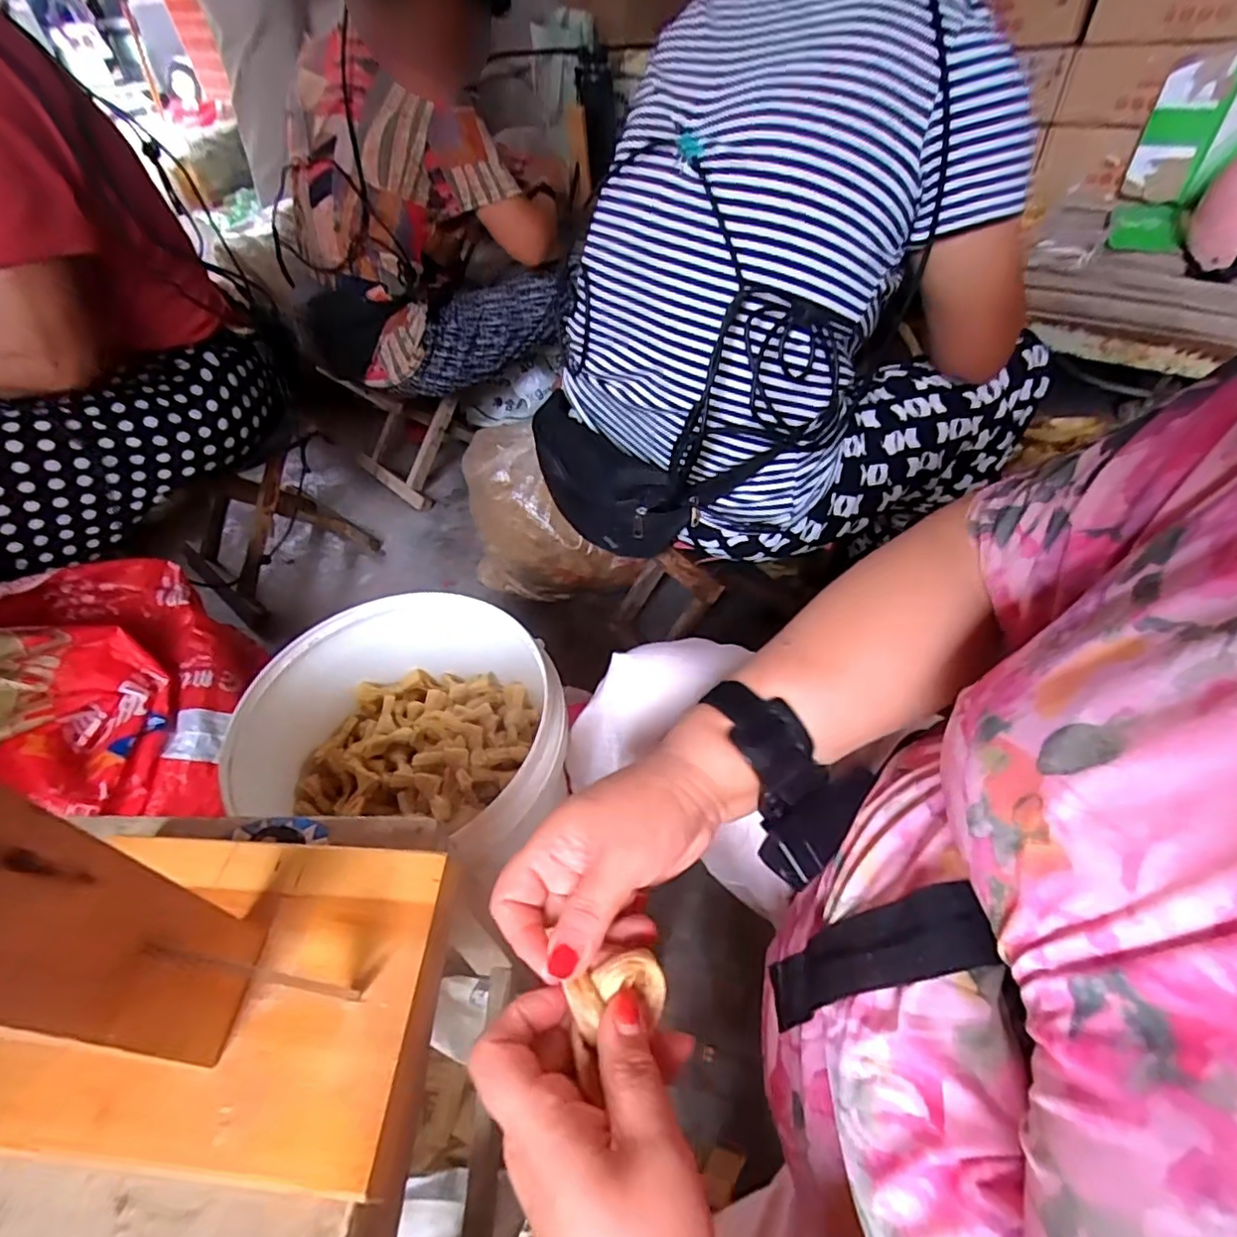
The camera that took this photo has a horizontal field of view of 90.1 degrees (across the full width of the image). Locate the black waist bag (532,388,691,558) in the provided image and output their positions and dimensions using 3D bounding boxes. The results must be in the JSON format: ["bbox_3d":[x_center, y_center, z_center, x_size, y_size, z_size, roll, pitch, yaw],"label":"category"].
[{"bbox_3d":[-0.022,-0.159,0.747,0.090,0.116,0.243,-28,52,-18],"label":"black waist bag"}]

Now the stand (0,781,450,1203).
[{"bbox_3d":[-0.201,0.121,0.240,0.199,0.204,0.139,1,49,6],"label":"stand"}]

